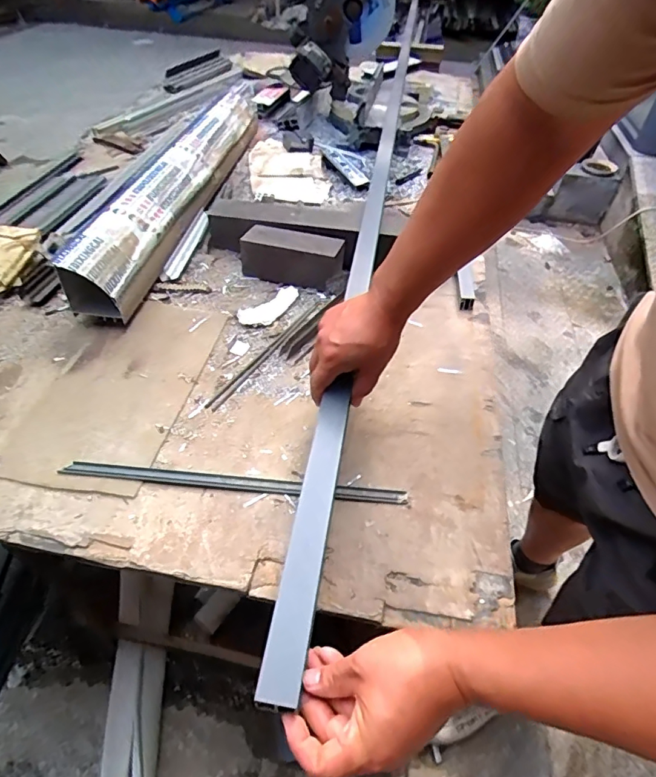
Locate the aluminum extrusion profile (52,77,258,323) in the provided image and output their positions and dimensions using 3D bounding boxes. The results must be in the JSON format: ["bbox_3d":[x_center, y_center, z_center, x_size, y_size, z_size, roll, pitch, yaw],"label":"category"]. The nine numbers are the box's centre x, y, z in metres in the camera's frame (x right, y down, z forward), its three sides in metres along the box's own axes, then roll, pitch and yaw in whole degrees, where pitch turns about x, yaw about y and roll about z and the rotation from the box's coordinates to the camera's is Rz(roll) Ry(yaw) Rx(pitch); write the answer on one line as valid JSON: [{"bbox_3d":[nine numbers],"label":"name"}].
[{"bbox_3d":[-0.324,-0.559,1.205,0.132,0.136,1.198,8,46,3],"label":"aluminum extrusion profile"}]

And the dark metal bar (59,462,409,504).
[{"bbox_3d":[-0.120,0.121,0.613,0.437,0.010,0.020,4,45,2],"label":"dark metal bar"}]

